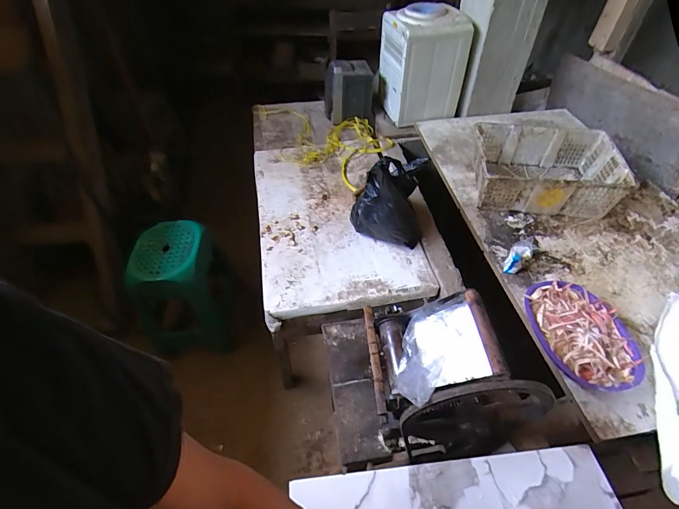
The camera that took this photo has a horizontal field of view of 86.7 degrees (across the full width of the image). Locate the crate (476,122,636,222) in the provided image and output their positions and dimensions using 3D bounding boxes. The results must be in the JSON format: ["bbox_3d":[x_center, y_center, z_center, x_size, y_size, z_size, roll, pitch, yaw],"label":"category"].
[{"bbox_3d":[0.745,-0.316,1.335,0.475,0.159,0.379,9,52,9],"label":"crate"}]

